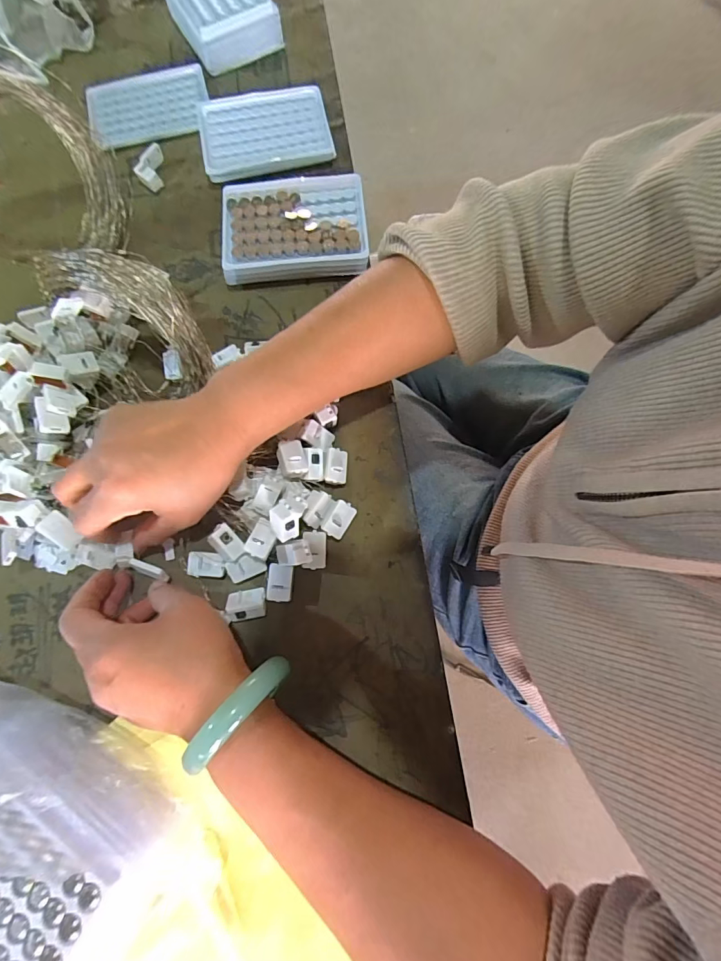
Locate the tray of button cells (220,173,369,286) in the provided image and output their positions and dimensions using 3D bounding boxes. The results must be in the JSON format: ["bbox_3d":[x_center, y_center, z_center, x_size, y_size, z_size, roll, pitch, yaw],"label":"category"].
[{"bbox_3d":[-0.061,-0.235,0.403,0.131,0.024,0.102,-6,73,-1],"label":"tray of button cells"}]

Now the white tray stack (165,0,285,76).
[{"bbox_3d":[-0.166,-0.546,0.491,0.097,0.040,0.151,-30,74,-8],"label":"white tray stack"}]

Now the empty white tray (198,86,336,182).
[{"bbox_3d":[-0.098,-0.357,0.441,0.129,0.022,0.090,-11,73,-2],"label":"empty white tray"}]

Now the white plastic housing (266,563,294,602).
[{"bbox_3d":[-0.058,0.075,0.315,0.018,0.011,0.026,3,73,2],"label":"white plastic housing"}]

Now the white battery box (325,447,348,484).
[{"bbox_3d":[-0.019,-0.010,0.338,0.015,0.017,0.028,3,73,2],"label":"white battery box"}]

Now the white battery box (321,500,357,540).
[{"bbox_3d":[-0.016,0.030,0.326,0.018,0.017,0.027,28,75,9],"label":"white battery box"}]

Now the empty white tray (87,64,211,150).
[{"bbox_3d":[-0.233,-0.411,0.471,0.130,0.006,0.095,-17,73,-4],"label":"empty white tray"}]

